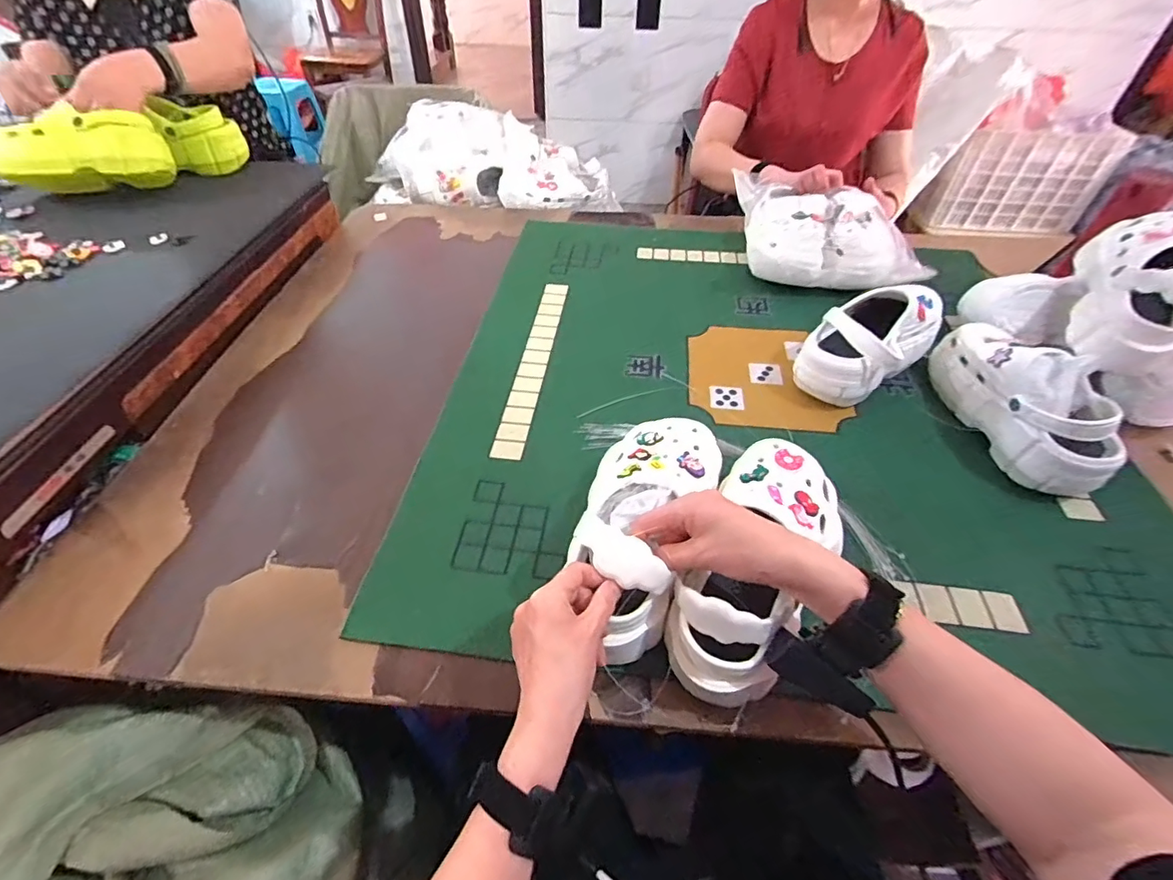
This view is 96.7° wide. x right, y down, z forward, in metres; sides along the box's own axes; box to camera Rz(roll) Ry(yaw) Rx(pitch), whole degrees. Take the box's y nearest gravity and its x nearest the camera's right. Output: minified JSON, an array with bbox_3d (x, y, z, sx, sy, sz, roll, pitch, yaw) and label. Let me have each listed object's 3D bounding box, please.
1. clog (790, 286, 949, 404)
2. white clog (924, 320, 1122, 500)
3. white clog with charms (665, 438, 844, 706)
[{"bbox_3d":[0.385,-0.131,0.715,0.211,0.120,0.112,-31,55,-26],"label":"clog"},{"bbox_3d":[0.547,-0.056,0.653,0.096,0.127,0.248,-6,48,-6],"label":"white clog"},{"bbox_3d":[0.152,0.101,0.468,0.110,0.093,0.246,28,56,20],"label":"white clog with charms"}]

